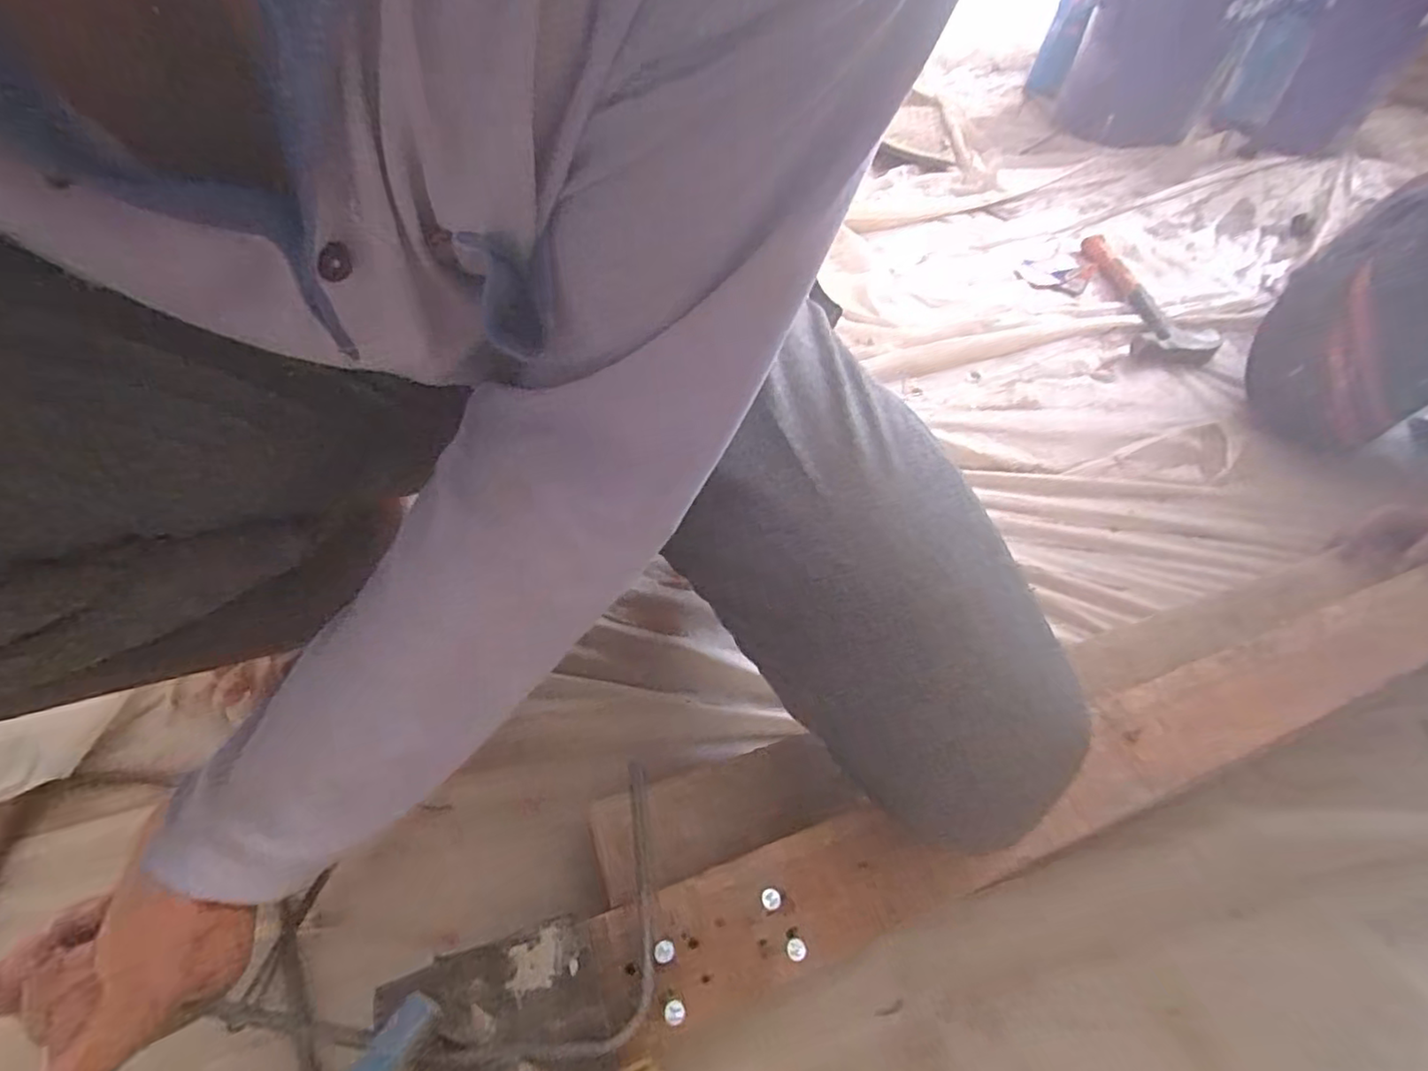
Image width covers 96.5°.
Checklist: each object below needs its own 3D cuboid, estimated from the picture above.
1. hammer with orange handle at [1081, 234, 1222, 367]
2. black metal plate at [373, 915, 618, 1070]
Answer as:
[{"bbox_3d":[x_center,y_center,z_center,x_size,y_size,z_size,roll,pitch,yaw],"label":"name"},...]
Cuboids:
[{"bbox_3d":[0.594,-0.331,0.884,0.115,0.031,0.299,6,49,2],"label":"hammer with orange handle"},{"bbox_3d":[-0.091,0.216,0.267,0.090,0.006,0.079,-10,50,-22],"label":"black metal plate"}]

